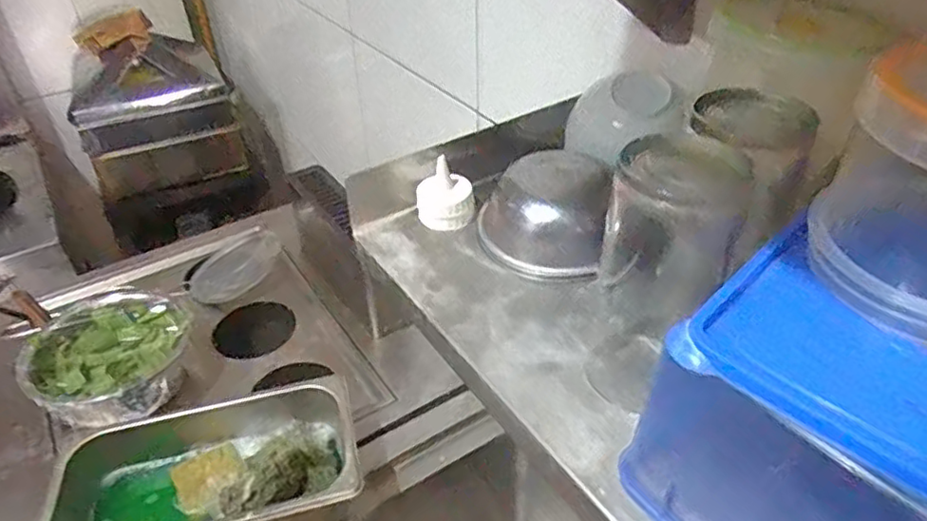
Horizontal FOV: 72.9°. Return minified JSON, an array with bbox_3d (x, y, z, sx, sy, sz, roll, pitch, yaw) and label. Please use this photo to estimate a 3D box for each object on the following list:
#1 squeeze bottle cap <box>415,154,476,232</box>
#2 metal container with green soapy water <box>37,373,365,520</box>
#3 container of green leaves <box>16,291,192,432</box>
[{"bbox_3d":[-0.013,-0.052,0.492,0.041,0.045,0.039,0,38,0],"label":"squeeze bottle cap"},{"bbox_3d":[-0.286,0.255,0.718,0.324,0.102,0.181,-11,39,-13],"label":"metal container with green soapy water"},{"bbox_3d":[-0.481,0.136,0.861,0.200,0.073,0.228,-16,40,-19],"label":"container of green leaves"}]

